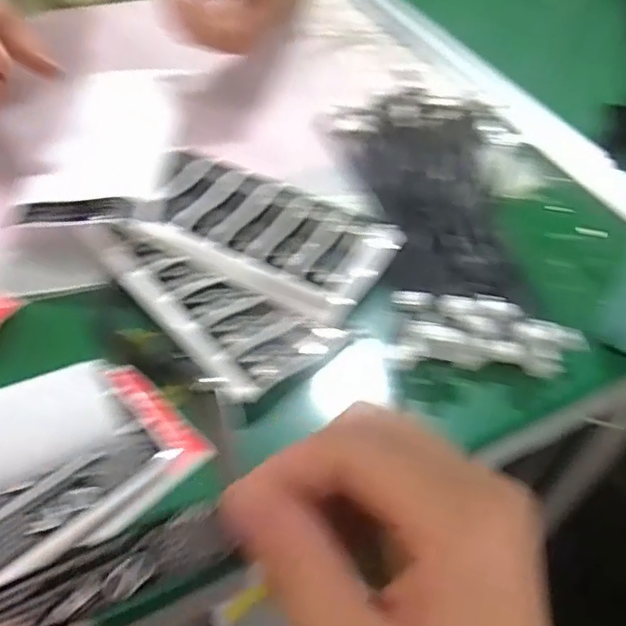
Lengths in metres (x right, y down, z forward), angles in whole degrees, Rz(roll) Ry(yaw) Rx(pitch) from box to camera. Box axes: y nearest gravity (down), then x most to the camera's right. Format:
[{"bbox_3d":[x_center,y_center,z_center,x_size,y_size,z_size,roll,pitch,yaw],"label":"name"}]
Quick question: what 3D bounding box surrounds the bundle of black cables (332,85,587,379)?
[{"bbox_3d":[0.092,-0.073,0.442,0.151,0.037,0.273,3,48,-2],"label":"bundle of black cables"}]

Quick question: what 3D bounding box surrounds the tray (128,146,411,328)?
[{"bbox_3d":[-0.035,-0.056,0.419,0.175,0.022,0.097,24,50,17],"label":"tray"}]

